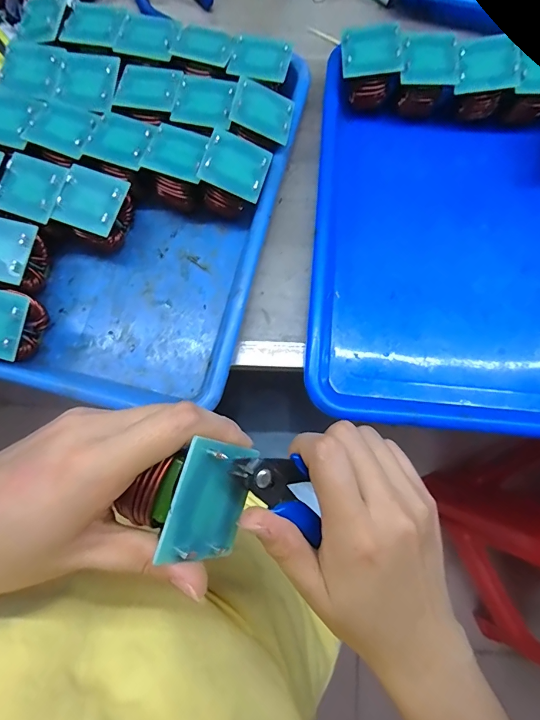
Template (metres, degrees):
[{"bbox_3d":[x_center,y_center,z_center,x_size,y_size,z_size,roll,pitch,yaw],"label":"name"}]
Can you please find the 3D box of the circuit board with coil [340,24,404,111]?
[{"bbox_3d":[0.081,-0.241,0.323,0.045,0.041,0.046,1,78,0],"label":"circuit board with coil"}]

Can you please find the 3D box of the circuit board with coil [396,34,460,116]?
[{"bbox_3d":[0.127,-0.237,0.325,0.046,0.044,0.043,-3,78,-1],"label":"circuit board with coil"}]

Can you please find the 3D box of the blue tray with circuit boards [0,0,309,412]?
[{"bbox_3d":[-0.121,-0.126,0.306,0.237,0.053,0.304,14,78,3],"label":"blue tray with circuit boards"}]

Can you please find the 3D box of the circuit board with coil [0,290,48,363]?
[{"bbox_3d":[-0.189,-0.023,0.284,0.052,0.049,0.048,15,79,3],"label":"circuit board with coil"}]

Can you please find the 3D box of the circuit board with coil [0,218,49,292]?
[{"bbox_3d":[-0.195,-0.076,0.294,0.047,0.044,0.045,12,78,3],"label":"circuit board with coil"}]

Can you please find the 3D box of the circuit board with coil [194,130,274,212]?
[{"bbox_3d":[-0.029,-0.144,0.301,0.048,0.035,0.049,21,84,-13],"label":"circuit board with coil"}]

